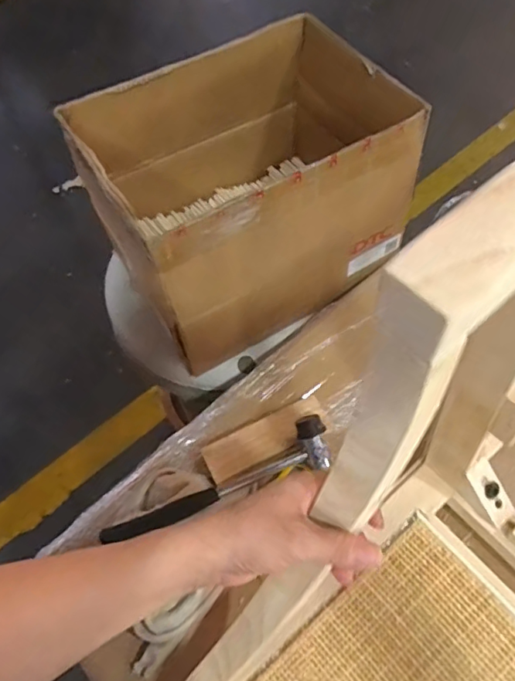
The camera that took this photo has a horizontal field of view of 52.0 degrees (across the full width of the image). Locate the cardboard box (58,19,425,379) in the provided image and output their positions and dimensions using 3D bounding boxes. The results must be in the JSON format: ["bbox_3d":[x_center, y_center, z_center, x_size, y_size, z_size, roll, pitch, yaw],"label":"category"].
[{"bbox_3d":[-0.016,-0.226,0.785,0.407,0.263,0.331,-31,62,-14],"label":"cardboard box"}]

